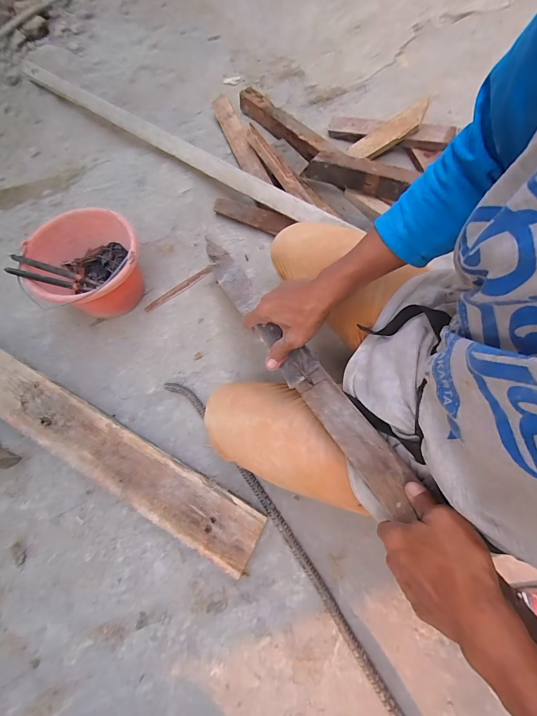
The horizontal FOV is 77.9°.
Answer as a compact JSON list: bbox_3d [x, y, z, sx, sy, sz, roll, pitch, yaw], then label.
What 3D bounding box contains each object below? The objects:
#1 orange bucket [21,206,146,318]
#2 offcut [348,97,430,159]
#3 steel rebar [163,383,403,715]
[{"bbox_3d":[-0.400,-0.198,0.776,0.229,0.165,0.210,-1,68,2],"label":"orange bucket"},{"bbox_3d":[0.323,-0.599,0.892,0.204,0.060,0.020,-19,25,30],"label":"offcut"},{"bbox_3d":[0.040,0.355,0.610,0.047,0.028,0.814,-35,71,-11],"label":"steel rebar"}]

